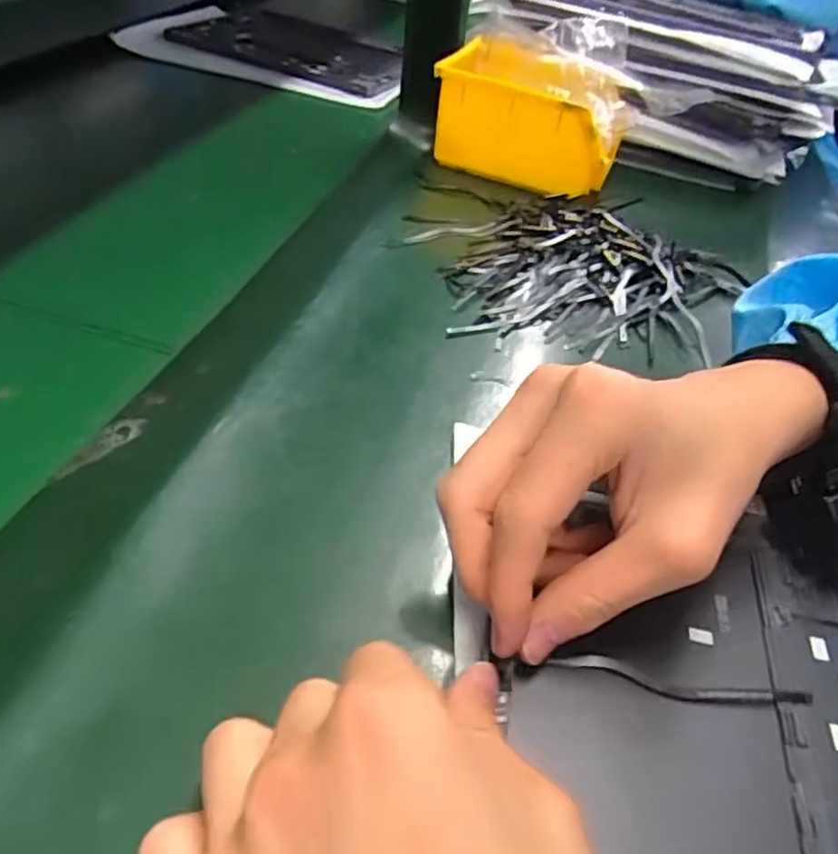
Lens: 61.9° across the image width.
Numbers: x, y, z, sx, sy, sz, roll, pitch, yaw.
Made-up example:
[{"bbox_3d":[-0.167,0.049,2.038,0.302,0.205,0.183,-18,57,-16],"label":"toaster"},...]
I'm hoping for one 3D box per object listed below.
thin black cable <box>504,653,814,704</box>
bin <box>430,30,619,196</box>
[{"bbox_3d":[0.085,0.089,0.244,0.104,0.004,0.012,8,41,2],"label":"thin black cable"},{"bbox_3d":[0.087,-0.236,0.541,0.133,0.078,0.101,15,42,10],"label":"bin"}]

